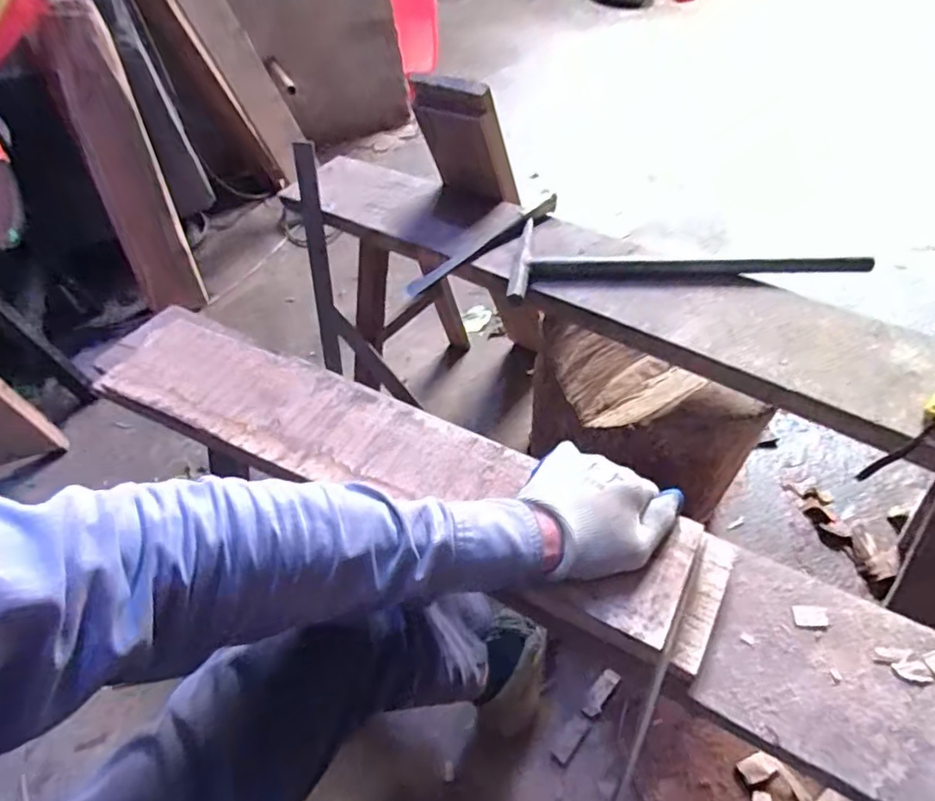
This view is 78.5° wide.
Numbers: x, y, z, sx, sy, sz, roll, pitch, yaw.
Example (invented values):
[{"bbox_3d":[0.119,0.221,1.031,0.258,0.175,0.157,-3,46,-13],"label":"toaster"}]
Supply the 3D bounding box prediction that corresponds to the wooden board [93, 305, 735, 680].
[{"bbox_3d":[-0.129,0.037,0.565,0.717,0.035,0.127,21,52,24],"label":"wooden board"}]

